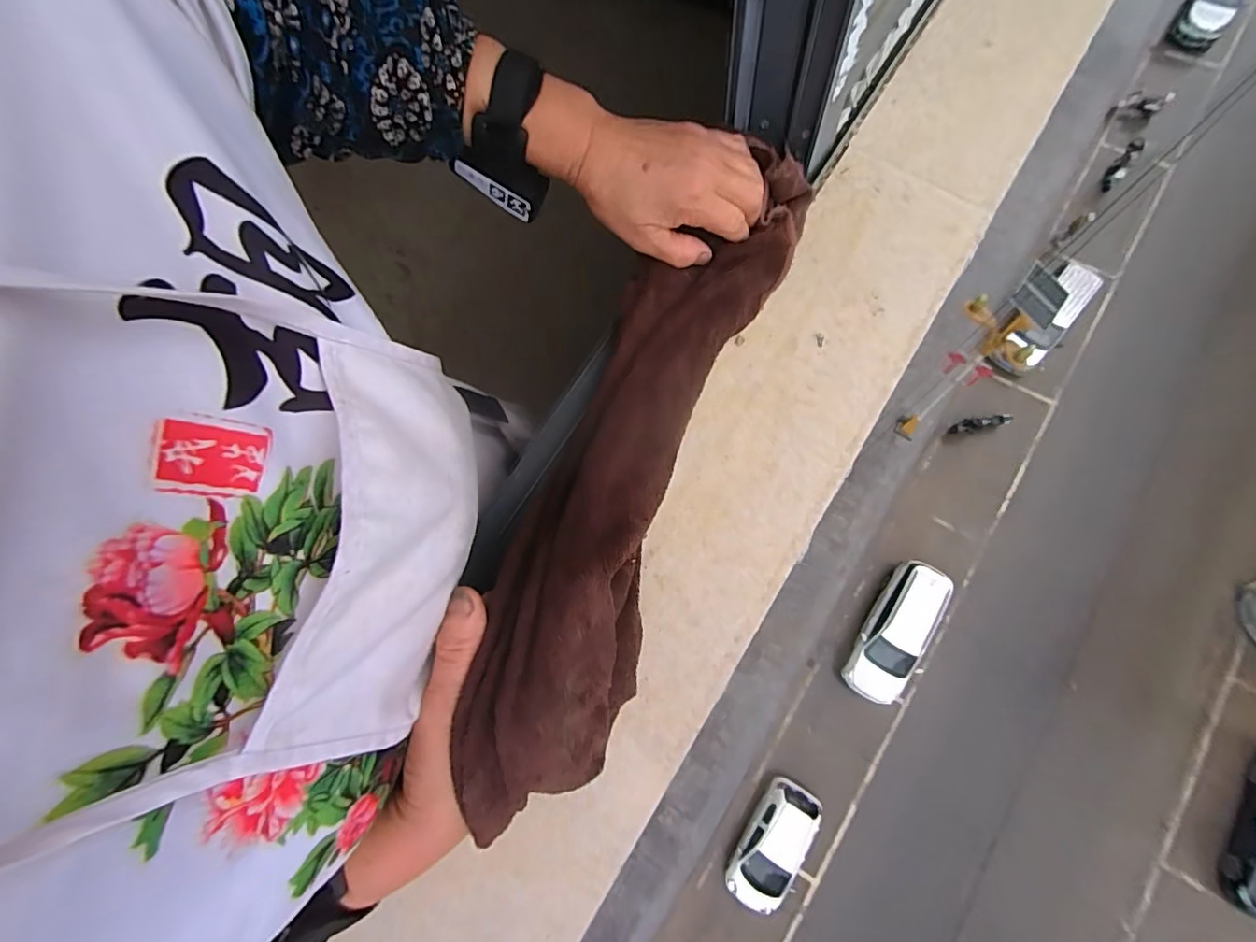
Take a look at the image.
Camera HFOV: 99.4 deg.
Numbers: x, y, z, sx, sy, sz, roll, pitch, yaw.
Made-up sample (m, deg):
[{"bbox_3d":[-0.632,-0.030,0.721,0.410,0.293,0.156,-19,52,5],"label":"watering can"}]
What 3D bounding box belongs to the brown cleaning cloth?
[{"bbox_3d":[0.011,-0.028,0.347,0.096,0.078,0.453,21,67,4],"label":"brown cleaning cloth"}]

